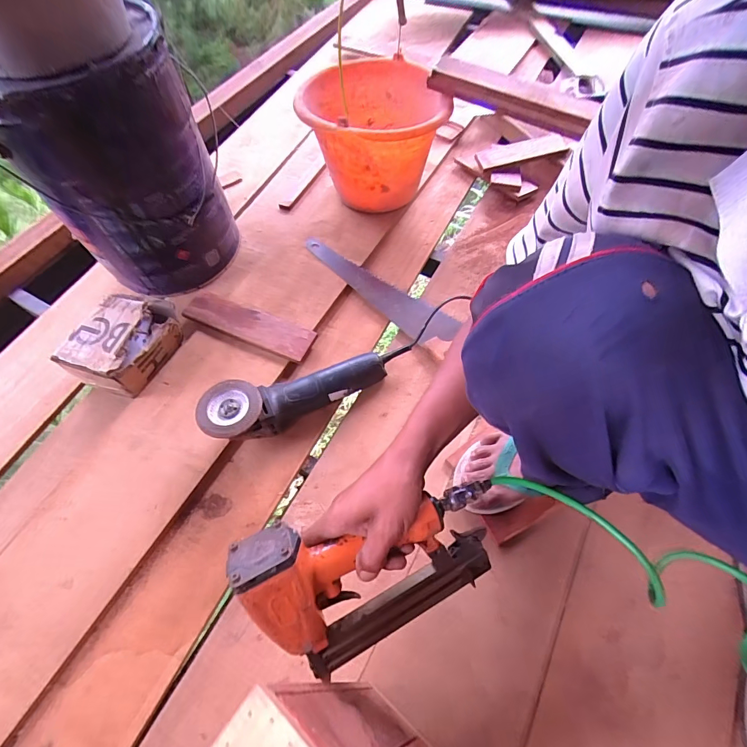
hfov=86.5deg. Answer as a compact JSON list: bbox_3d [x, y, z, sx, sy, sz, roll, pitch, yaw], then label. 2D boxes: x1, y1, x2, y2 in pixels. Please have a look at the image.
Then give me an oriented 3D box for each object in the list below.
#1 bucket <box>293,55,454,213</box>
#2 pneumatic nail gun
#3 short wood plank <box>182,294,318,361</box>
[{"bbox_3d":[0.006,-0.480,0.831,0.262,0.264,0.291,3,61,4],"label":"bucket"},{"bbox_3d":[0.009,0.186,0.402,0.244,0.165,0.051,-25,23,-16],"label":"pneumatic nail gun"},{"bbox_3d":[-0.227,-0.091,0.728,0.242,0.022,0.066,19,64,13],"label":"short wood plank"}]

